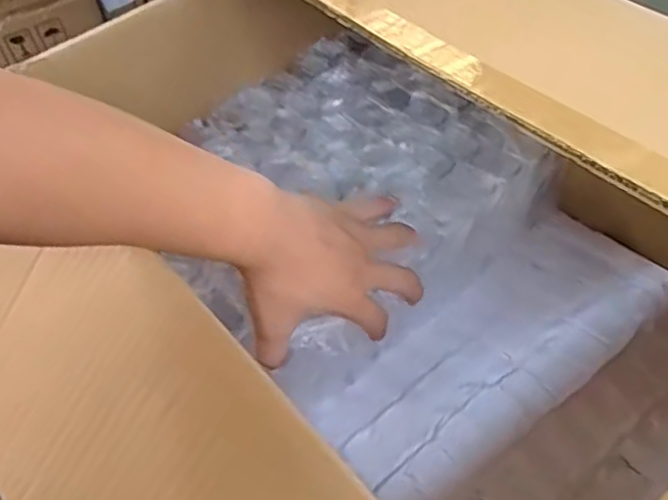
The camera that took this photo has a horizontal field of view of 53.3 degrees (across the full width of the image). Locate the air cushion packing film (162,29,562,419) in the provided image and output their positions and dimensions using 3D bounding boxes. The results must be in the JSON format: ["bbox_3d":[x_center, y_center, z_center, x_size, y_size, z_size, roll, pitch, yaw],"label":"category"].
[{"bbox_3d":[-0.008,-0.037,0.594,0.287,0.105,0.255,-38,56,-23],"label":"air cushion packing film"}]

